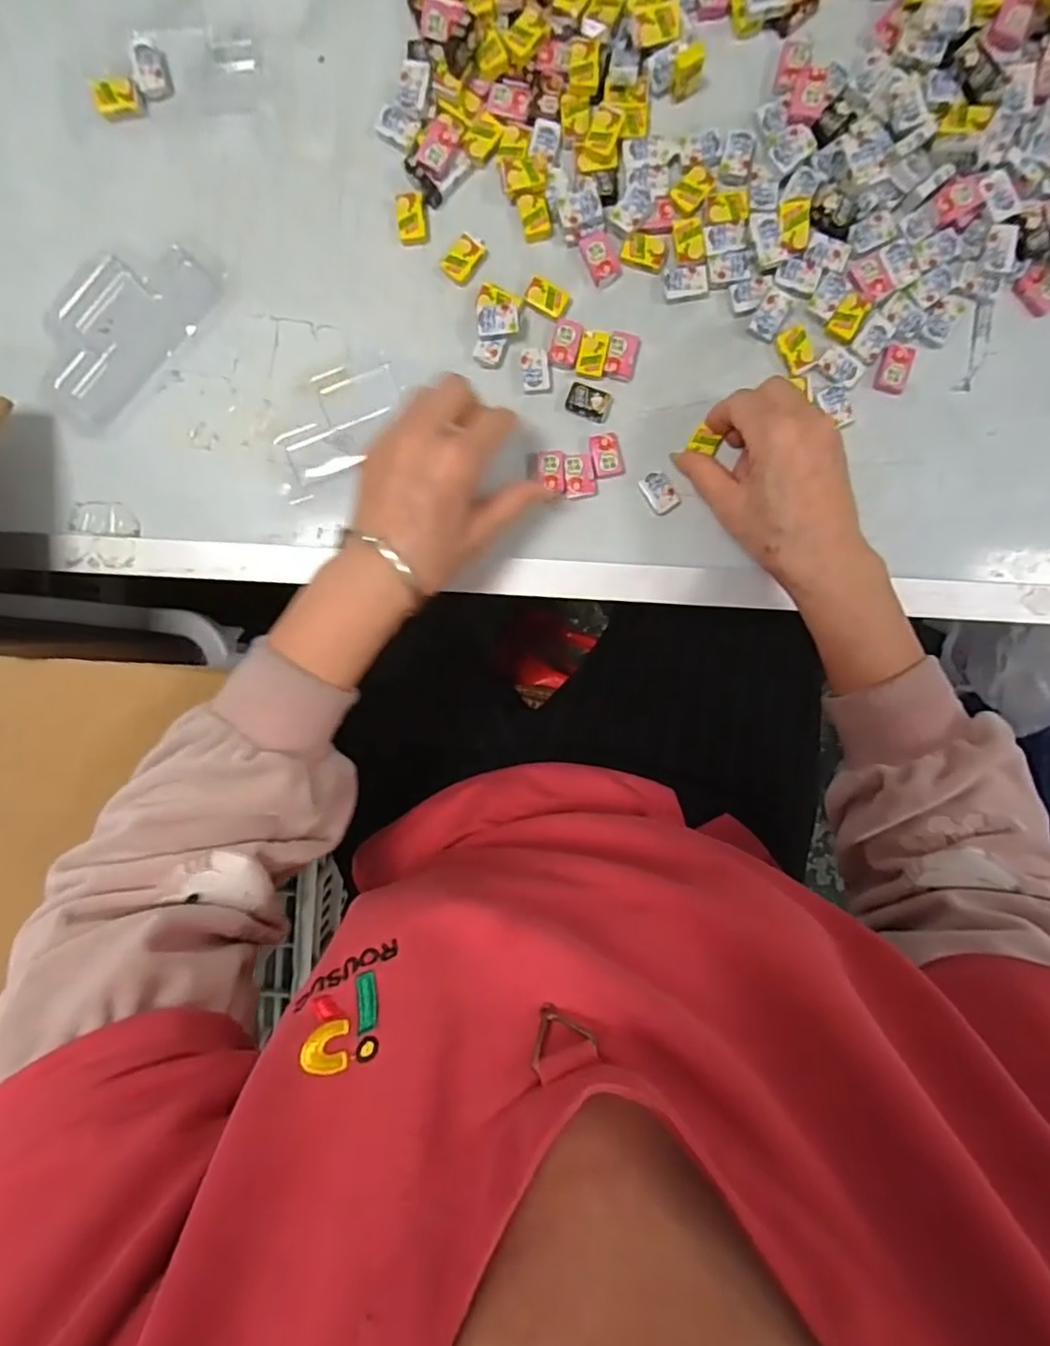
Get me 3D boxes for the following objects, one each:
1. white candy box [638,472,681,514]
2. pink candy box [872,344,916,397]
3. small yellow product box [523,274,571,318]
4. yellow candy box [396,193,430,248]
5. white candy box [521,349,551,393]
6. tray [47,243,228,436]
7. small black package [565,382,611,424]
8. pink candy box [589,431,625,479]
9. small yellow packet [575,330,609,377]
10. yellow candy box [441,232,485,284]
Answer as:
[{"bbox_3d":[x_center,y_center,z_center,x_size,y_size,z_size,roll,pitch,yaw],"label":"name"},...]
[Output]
[{"bbox_3d":[0.086,-0.115,0.397,0.018,0.009,0.026,-31,93,5],"label":"white candy box"},{"bbox_3d":[0.228,-0.187,0.383,0.020,0.004,0.028,12,96,1],"label":"pink candy box"},{"bbox_3d":[0.013,-0.235,0.389,0.027,0.007,0.017,30,96,-1],"label":"small yellow product box"},{"bbox_3d":[-0.070,-0.281,0.384,0.017,0.008,0.027,-5,95,3],"label":"yellow candy box"},{"bbox_3d":[0.007,-0.192,0.393,0.017,0.006,0.024,-5,95,3],"label":"white candy box"},{"bbox_3d":[-0.261,-0.224,0.398,0.135,0.008,0.070,-43,92,5],"label":"tray"},{"bbox_3d":[0.040,-0.172,0.394,0.027,0.005,0.019,18,96,1],"label":"small black package"},{"bbox_3d":[0.052,-0.140,0.397,0.020,0.007,0.028,-14,95,4],"label":"pink candy box"},{"bbox_3d":[0.042,-0.200,0.389,0.017,0.004,0.026,12,96,1],"label":"small yellow packet"},{"bbox_3d":[-0.038,-0.258,0.386,0.017,0.008,0.029,40,96,-2],"label":"yellow candy box"}]

